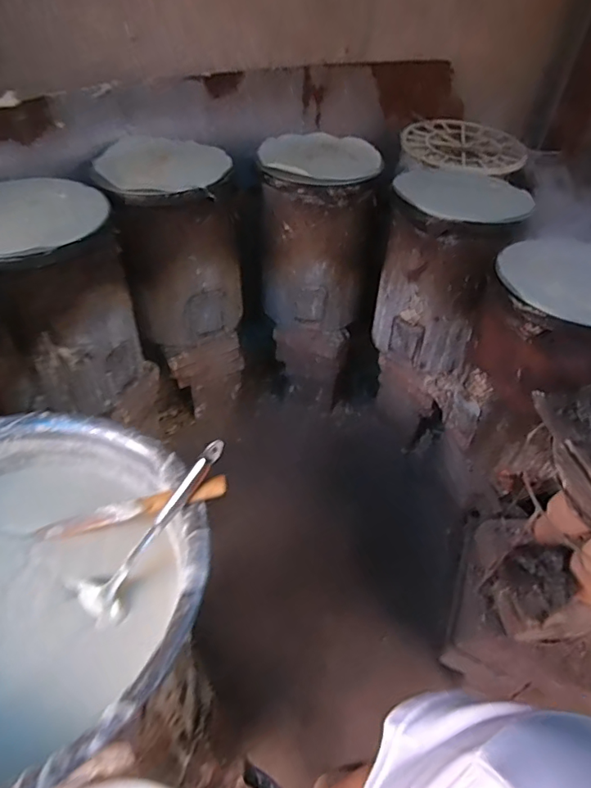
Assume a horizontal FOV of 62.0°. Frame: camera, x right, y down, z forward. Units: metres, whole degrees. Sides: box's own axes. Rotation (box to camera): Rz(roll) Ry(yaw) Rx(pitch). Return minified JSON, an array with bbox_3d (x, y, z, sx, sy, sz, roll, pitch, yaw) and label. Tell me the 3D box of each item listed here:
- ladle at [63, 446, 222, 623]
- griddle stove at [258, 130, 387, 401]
[{"bbox_3d":[-0.205,0.190,0.716,0.089,0.035,0.303,36,88,28],"label":"ladle"},{"bbox_3d":[0.049,-0.400,1.702,0.368,0.780,0.444,5,44,0],"label":"griddle stove"}]

